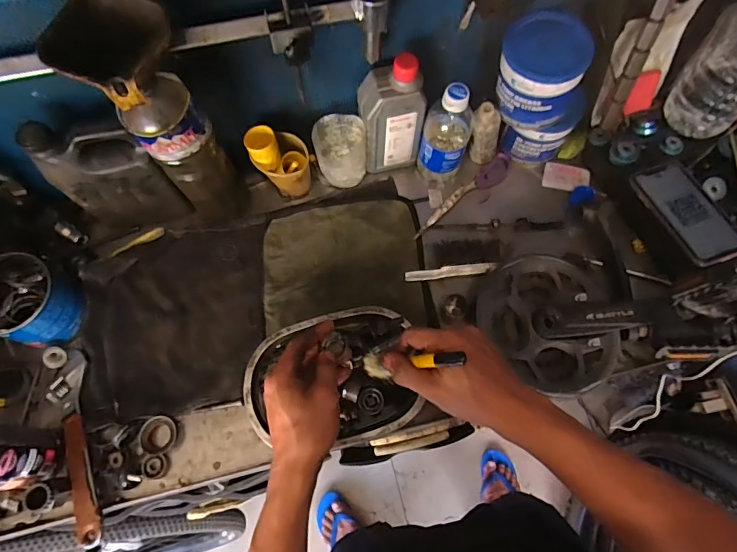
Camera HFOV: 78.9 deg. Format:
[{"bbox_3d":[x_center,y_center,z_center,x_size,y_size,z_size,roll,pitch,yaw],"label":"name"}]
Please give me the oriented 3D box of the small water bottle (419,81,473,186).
[{"bbox_3d":[0.105,-0.192,0.612,0.061,0.169,0.058,12,69,6],"label":"small water bottle"}]

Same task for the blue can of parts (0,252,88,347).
[{"bbox_3d":[-0.429,0.031,0.568,0.101,0.088,0.104,14,69,7],"label":"blue can of parts"}]

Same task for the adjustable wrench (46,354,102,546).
[{"bbox_3d":[-0.353,0.198,0.534,0.045,0.028,0.230,-21,69,-7],"label":"adjustable wrench"}]

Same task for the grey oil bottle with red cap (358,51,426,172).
[{"bbox_3d":[0.031,-0.211,0.605,0.084,0.168,0.051,-3,68,0],"label":"grey oil bottle with red cap"}]

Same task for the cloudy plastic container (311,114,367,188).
[{"bbox_3d":[-0.038,-0.170,0.633,0.069,0.087,0.071,-1,68,1],"label":"cloudy plastic container"}]

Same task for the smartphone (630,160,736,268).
[{"bbox_3d":[0.416,-0.083,0.581,0.084,0.013,0.151,-15,62,-11],"label":"smartphone"}]

